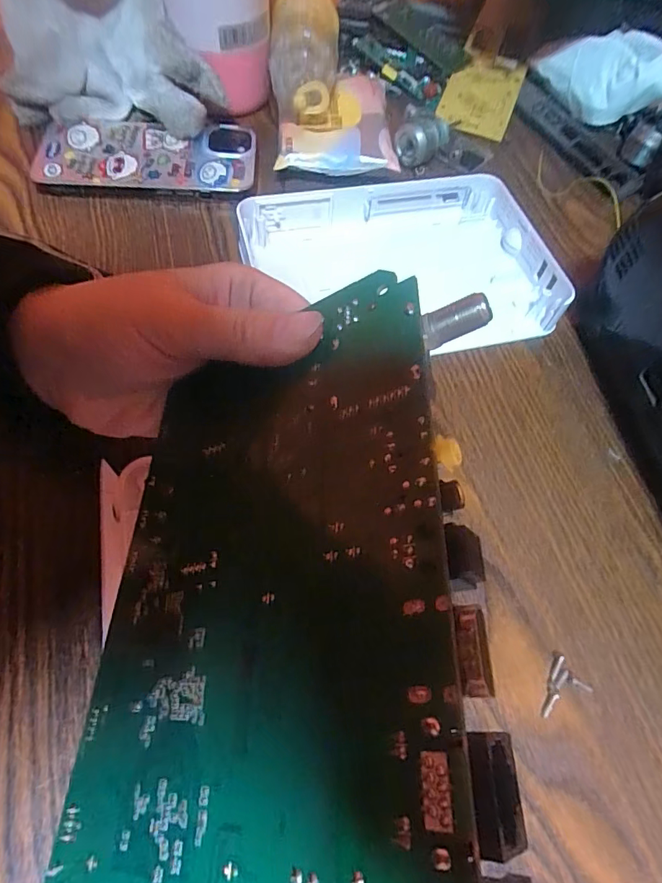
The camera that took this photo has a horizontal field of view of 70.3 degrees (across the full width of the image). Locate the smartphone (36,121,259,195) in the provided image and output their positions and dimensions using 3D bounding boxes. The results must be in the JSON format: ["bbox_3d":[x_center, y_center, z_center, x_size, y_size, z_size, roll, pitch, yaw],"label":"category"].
[{"bbox_3d":[-0.126,-0.196,0.322,0.143,0.005,0.064,-1,73,-2],"label":"smartphone"}]

